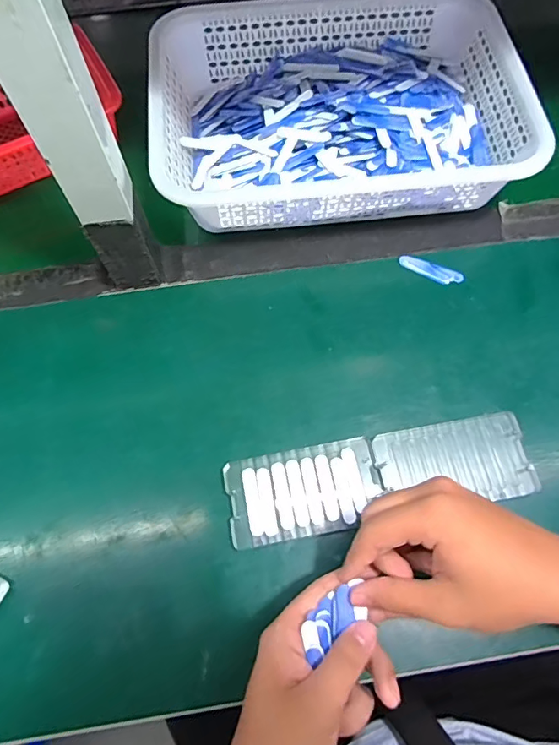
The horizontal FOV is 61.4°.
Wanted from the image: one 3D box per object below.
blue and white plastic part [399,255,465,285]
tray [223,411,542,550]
[{"bbox_3d":[0.147,-0.099,0.458,0.062,0.004,0.018,24,70,10],"label":"blue and white plastic part"},{"bbox_3d":[0.082,0.084,0.382,0.243,0.011,0.067,-10,68,-3],"label":"tray"}]

